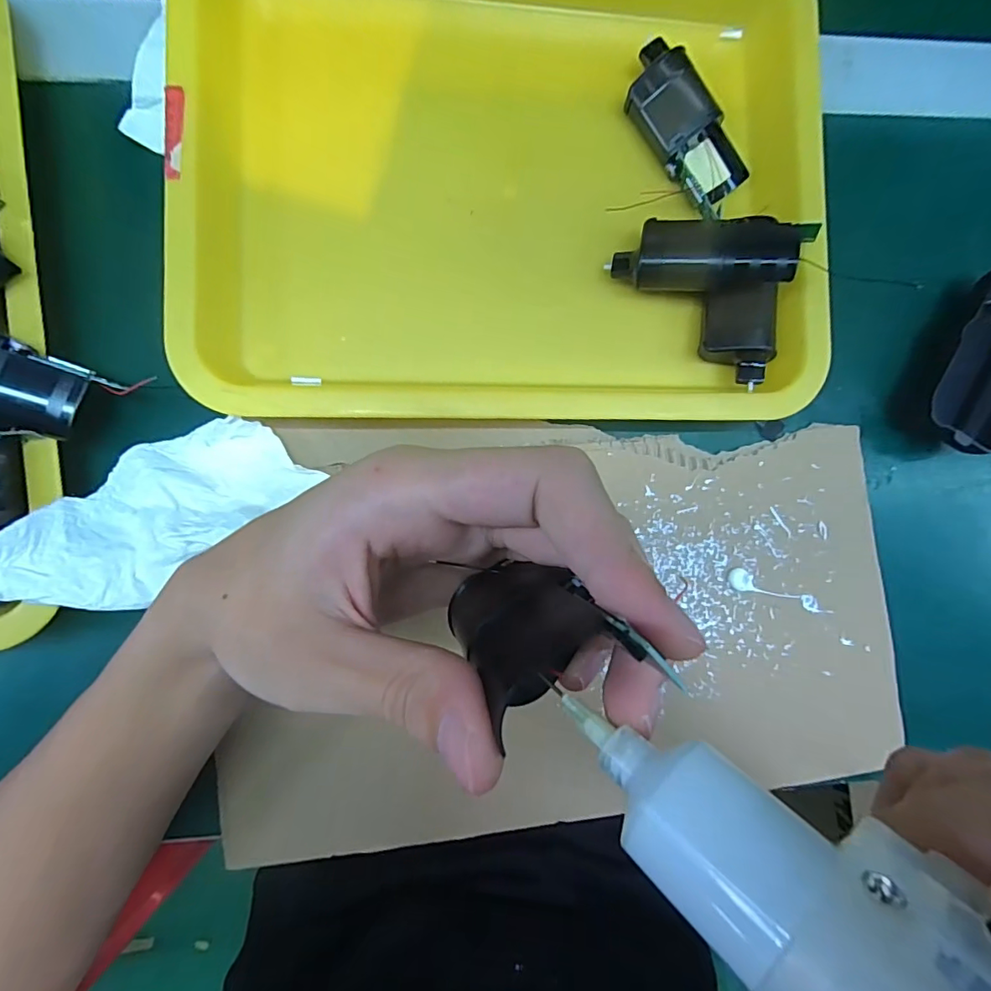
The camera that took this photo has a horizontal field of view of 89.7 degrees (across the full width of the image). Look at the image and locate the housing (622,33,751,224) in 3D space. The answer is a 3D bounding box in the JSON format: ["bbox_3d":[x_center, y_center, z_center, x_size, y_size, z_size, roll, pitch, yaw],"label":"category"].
[{"bbox_3d":[0.107,-0.204,0.272,0.038,0.023,0.092,-38,91,-6],"label":"housing"}]

